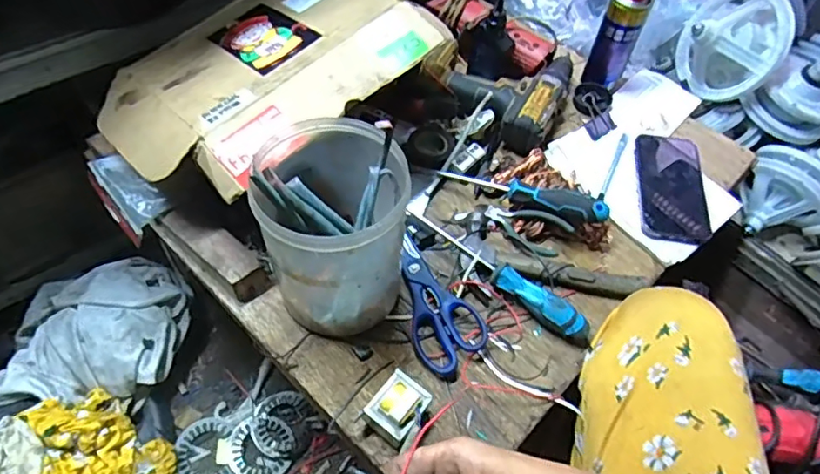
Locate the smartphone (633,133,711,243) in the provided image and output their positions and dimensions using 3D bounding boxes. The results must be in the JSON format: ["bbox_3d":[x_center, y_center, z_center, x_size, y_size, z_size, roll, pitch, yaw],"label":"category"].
[{"bbox_3d":[0.325,-0.069,0.682,0.077,0.016,0.167,2,56,12],"label":"smartphone"}]

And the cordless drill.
[{"bbox_3d":[0.129,-0.218,0.754,0.184,0.060,0.188,27,57,14],"label":"cordless drill"}]

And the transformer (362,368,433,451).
[{"bbox_3d":[-0.011,0.159,0.500,0.046,0.045,0.056,35,59,19],"label":"transformer"}]

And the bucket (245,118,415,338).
[{"bbox_3d":[-0.070,-0.007,0.523,0.129,0.173,0.136,3,54,-4],"label":"bucket"}]

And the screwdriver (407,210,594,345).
[{"bbox_3d":[0.090,0.034,0.597,0.245,0.032,0.027,38,60,20],"label":"screwdriver"}]

